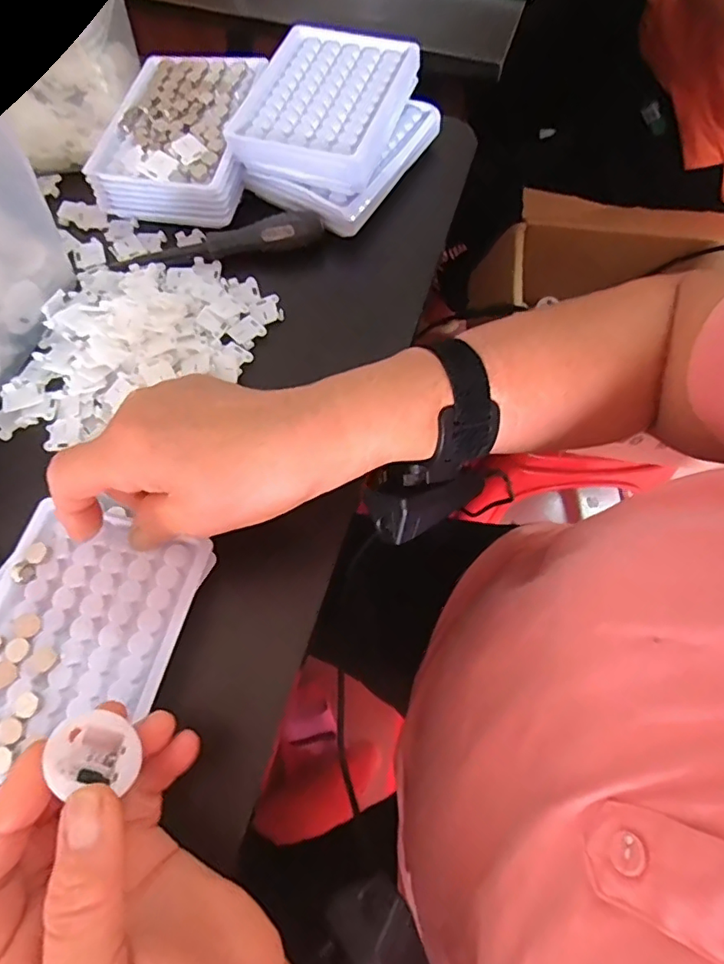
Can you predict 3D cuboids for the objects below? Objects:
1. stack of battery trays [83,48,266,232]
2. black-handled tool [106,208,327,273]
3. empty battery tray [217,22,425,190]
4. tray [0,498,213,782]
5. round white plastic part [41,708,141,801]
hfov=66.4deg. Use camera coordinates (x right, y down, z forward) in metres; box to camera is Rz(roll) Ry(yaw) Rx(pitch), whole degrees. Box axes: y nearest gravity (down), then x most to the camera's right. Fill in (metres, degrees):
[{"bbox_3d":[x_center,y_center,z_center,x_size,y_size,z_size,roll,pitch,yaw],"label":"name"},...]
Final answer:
[{"bbox_3d":[-0.129,-0.252,0.403,0.099,0.042,0.128,8,67,3],"label":"stack of battery trays"},{"bbox_3d":[-0.099,-0.165,0.377,0.143,0.026,0.016,-6,67,-3],"label":"black-handled tool"},{"bbox_3d":[-0.026,-0.269,0.391,0.100,0.021,0.134,17,69,10],"label":"empty battery tray"},{"bbox_3d":[-0.143,0.076,0.270,0.098,0.009,0.127,18,68,7],"label":"tray"},{"bbox_3d":[-0.101,0.100,0.203,0.014,0.028,0.027,-45,50,27],"label":"round white plastic part"}]

